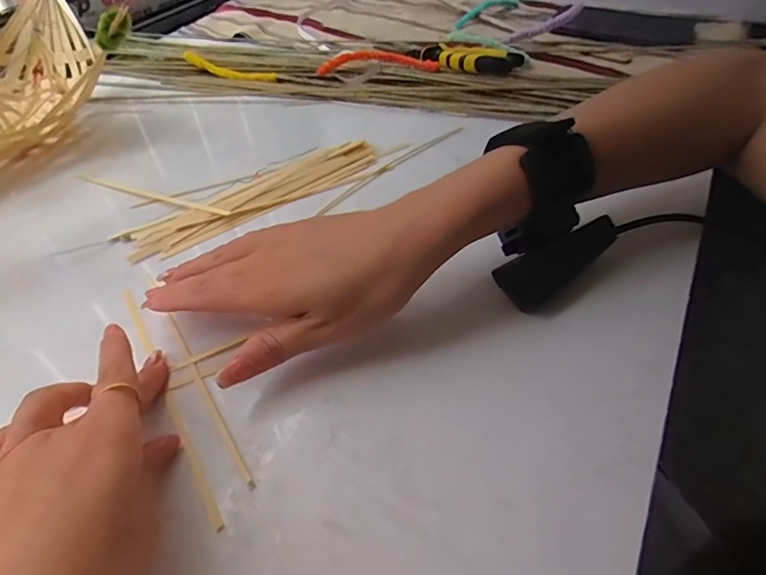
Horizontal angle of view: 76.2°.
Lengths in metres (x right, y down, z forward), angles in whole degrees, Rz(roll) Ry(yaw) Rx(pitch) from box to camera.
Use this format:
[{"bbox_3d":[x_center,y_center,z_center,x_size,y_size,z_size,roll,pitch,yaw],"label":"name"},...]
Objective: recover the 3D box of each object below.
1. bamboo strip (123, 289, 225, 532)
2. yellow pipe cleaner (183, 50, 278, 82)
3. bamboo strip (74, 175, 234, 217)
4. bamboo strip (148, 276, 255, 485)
[{"bbox_3d":[-0.115,0.053,0.258,0.006,0.004,0.169,-27,51,-21],"label":"bamboo strip"},{"bbox_3d":[-0.169,-0.237,0.530,0.114,0.020,0.017,14,48,16],"label":"yellow pipe cleaner"},{"bbox_3d":[-0.185,-0.075,0.382,0.163,0.006,0.008,18,50,19],"label":"bamboo strip"},{"bbox_3d":[-0.105,0.042,0.268,0.005,0.004,0.167,-27,51,-21],"label":"bamboo strip"}]

